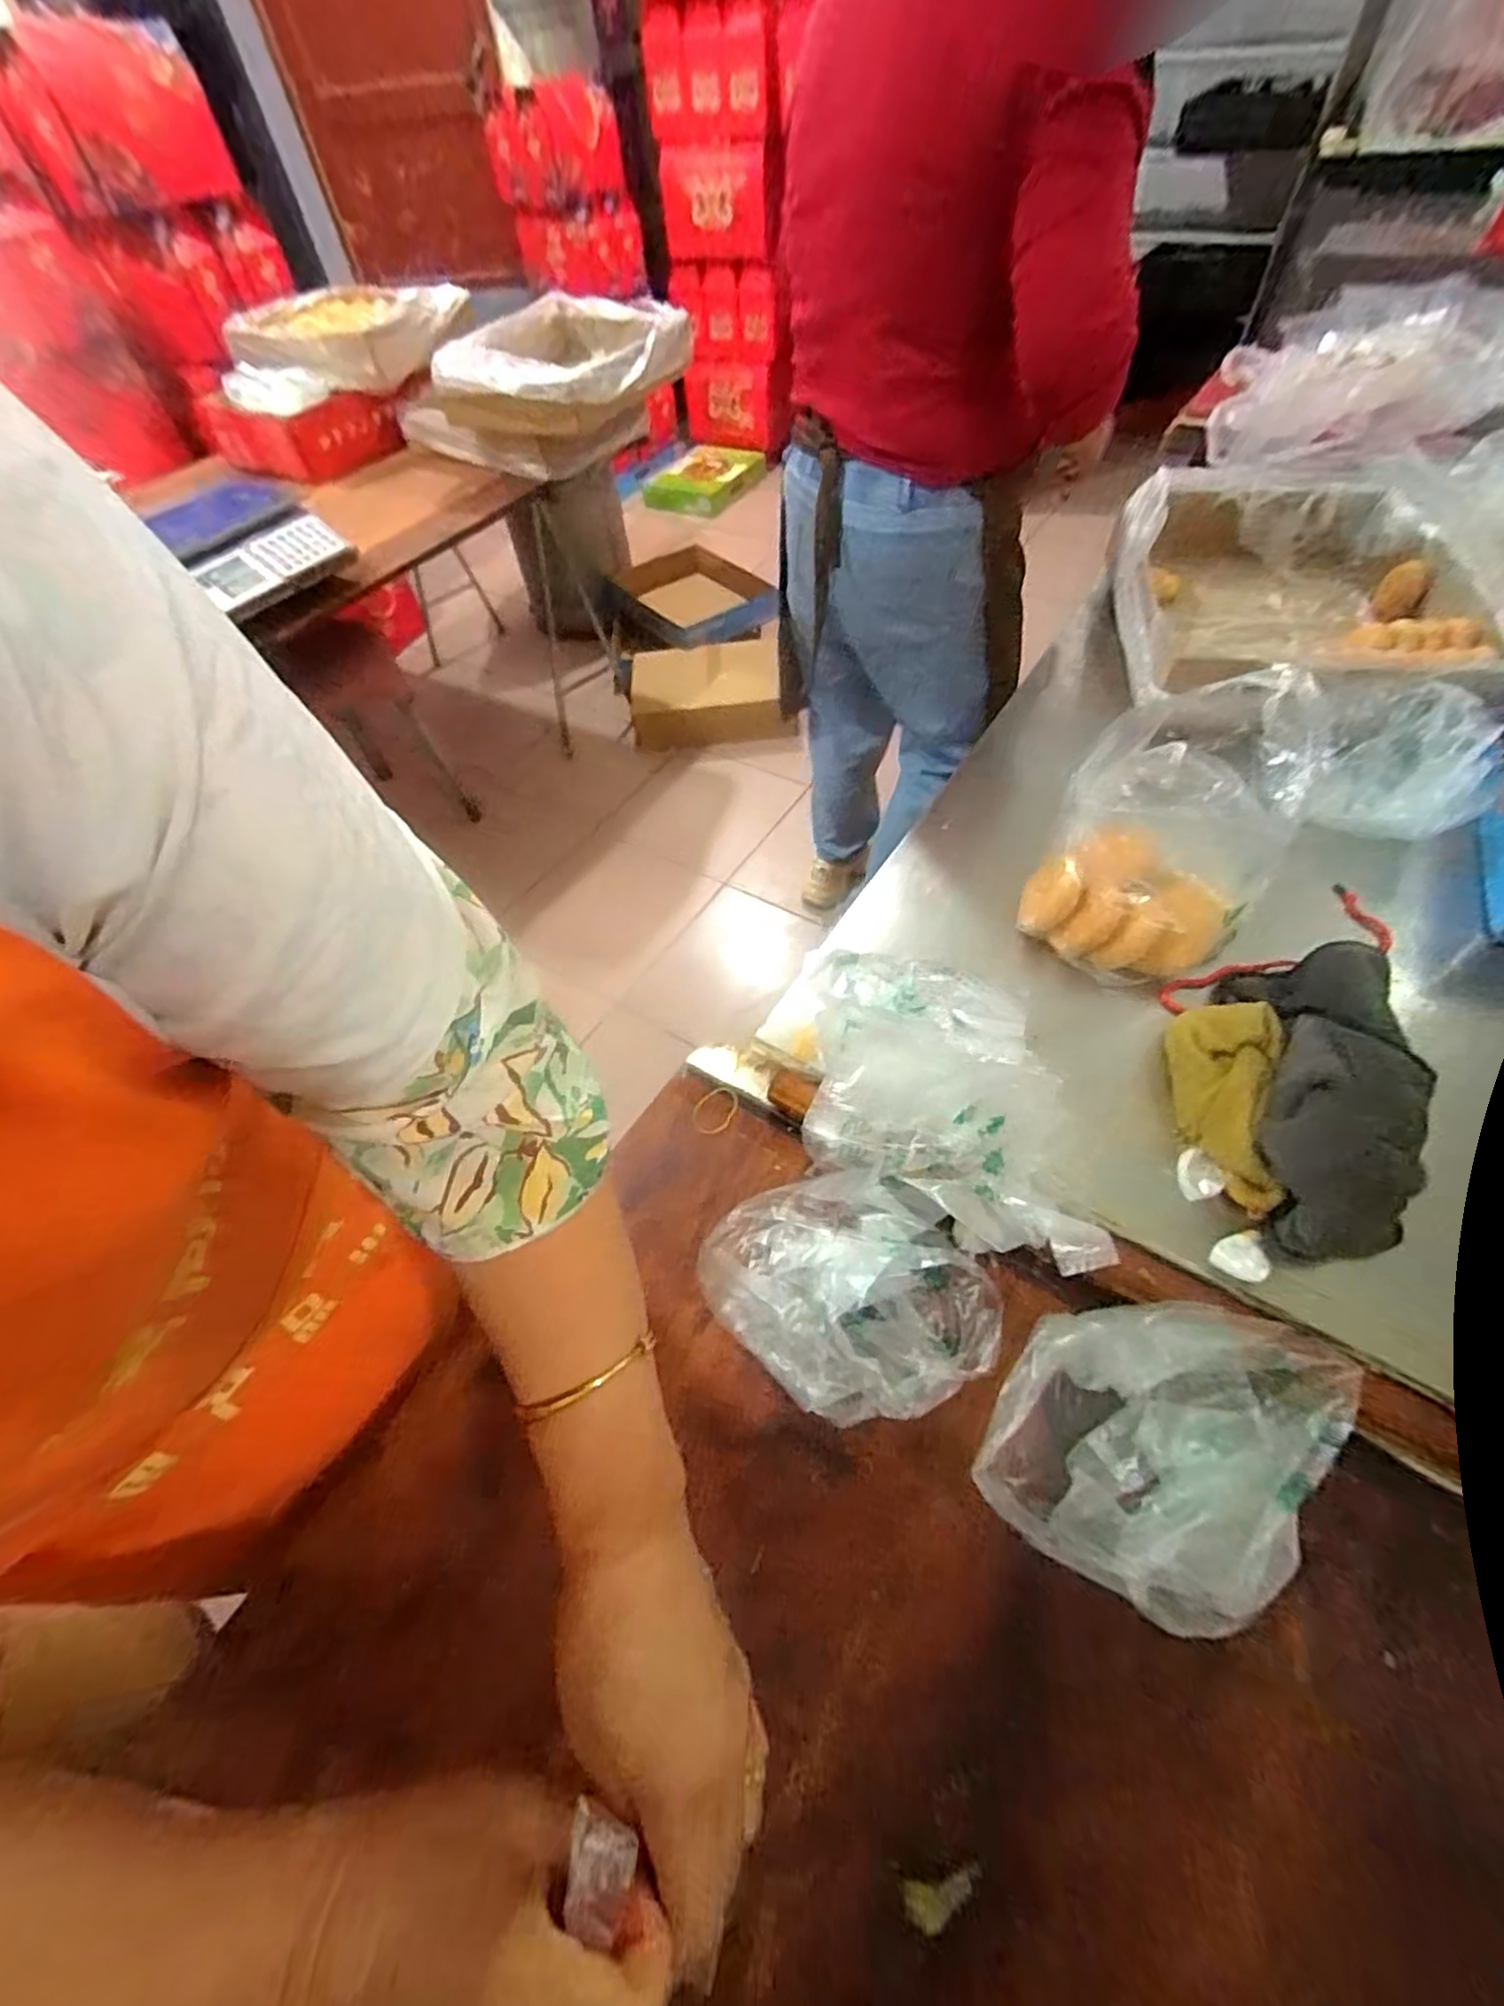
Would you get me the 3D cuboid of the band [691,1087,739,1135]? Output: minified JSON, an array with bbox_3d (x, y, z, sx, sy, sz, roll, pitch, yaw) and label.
[{"bbox_3d":[-0.032,0.090,0.595,0.033,0.004,0.044,19,59,18],"label":"band"}]

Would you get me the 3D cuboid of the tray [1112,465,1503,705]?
[{"bbox_3d":[0.616,-0.482,0.824,0.362,0.102,0.442,8,56,10],"label":"tray"}]

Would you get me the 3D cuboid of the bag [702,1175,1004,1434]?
[{"bbox_3d":[0.069,0.192,0.480,0.174,0.064,0.152,36,65,26],"label":"bag"}]

